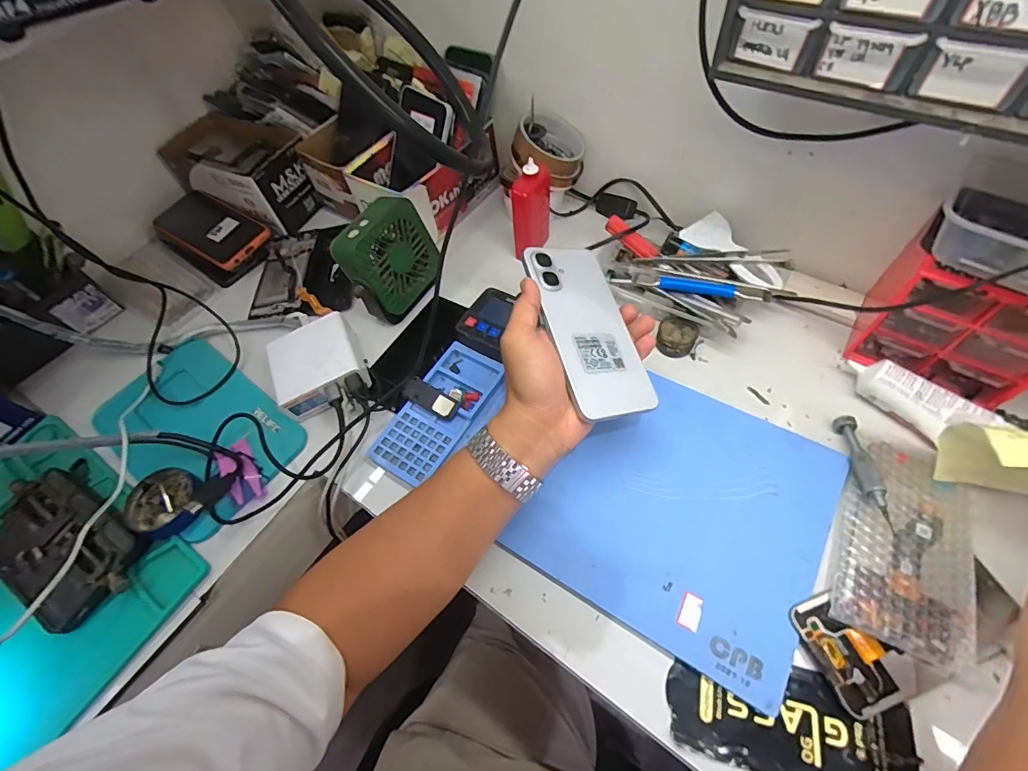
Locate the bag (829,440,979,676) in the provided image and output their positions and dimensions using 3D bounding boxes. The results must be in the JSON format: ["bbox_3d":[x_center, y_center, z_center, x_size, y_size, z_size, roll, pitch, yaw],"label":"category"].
[{"bbox_3d":[0.311,0.119,0.354,0.092,0.013,0.170,22,64,19],"label":"bag"}]

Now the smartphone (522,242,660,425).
[{"bbox_3d":[0.062,-0.050,0.379,0.075,0.006,0.159,-7,67,-25],"label":"smartphone"}]

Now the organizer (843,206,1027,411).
[{"bbox_3d":[0.400,-0.064,0.398,0.132,0.116,0.094,34,68,23],"label":"organizer"}]

